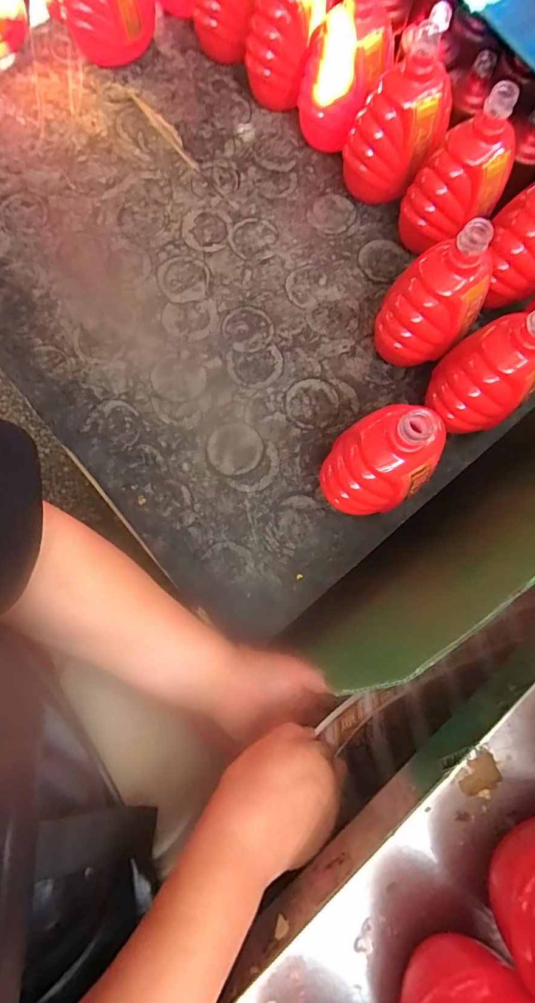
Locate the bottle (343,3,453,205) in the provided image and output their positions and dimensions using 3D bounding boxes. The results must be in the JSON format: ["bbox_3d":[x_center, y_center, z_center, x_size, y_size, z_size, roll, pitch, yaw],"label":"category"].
[{"bbox_3d":[0.151,-0.437,0.511,0.105,0.157,0.074,23,78,3],"label":"bottle"}]

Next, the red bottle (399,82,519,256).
[{"bbox_3d":[0.214,-0.360,0.492,0.097,0.163,0.085,33,79,5],"label":"red bottle"}]

